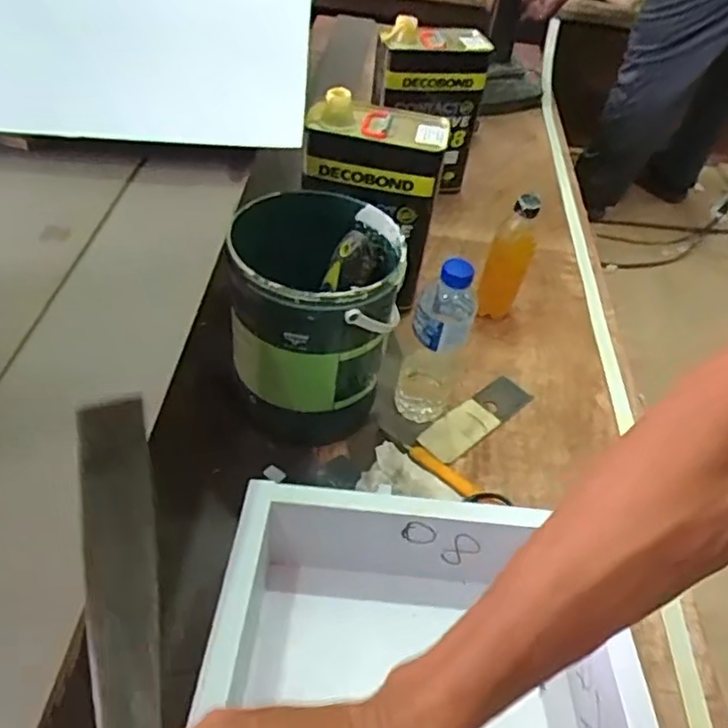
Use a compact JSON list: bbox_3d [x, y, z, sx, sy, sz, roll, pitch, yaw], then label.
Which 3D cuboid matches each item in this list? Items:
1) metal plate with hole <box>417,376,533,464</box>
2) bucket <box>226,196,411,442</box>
[{"bbox_3d":[0.137,0.062,0.765,0.160,0.011,0.051,-29,55,-31],"label":"metal plate with hole"},{"bbox_3d":[-0.053,-0.045,0.685,0.161,0.231,0.173,4,45,-4],"label":"bucket"}]

